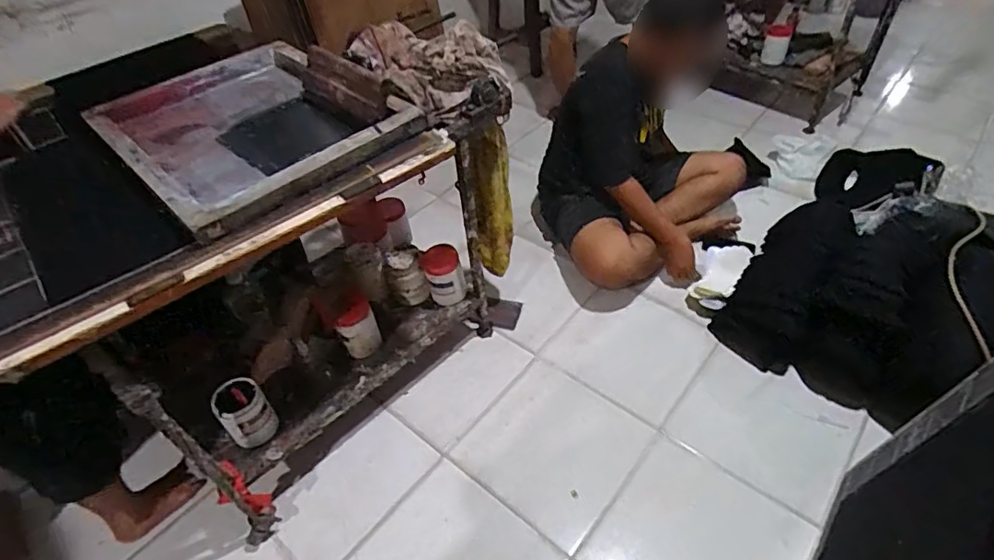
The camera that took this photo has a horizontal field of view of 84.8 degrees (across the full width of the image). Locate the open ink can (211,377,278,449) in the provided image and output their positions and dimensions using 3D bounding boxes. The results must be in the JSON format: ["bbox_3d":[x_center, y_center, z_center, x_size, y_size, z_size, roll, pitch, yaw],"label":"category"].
[{"bbox_3d":[-0.576,0.295,1.235,0.102,0.153,0.100,-3,46,3],"label":"open ink can"}]

